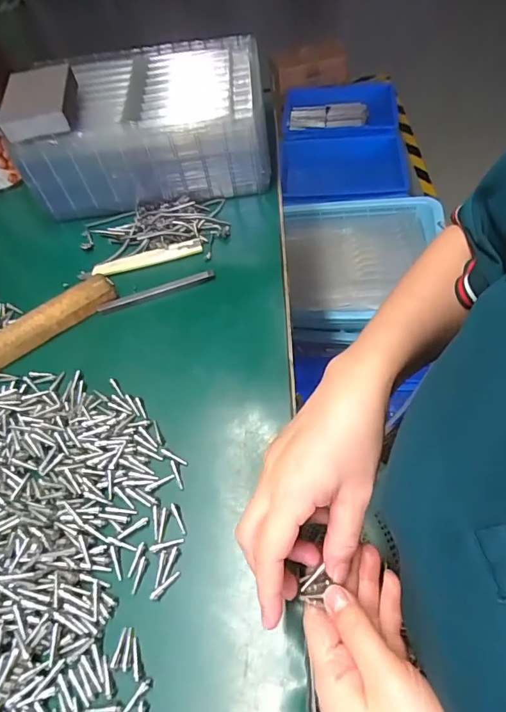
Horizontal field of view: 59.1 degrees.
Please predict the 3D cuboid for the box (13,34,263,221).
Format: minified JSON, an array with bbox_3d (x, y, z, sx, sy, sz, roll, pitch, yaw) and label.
[{"bbox_3d":[-0.124,-0.279,0.542,0.272,0.110,0.172,-5,57,2],"label":"box"}]

